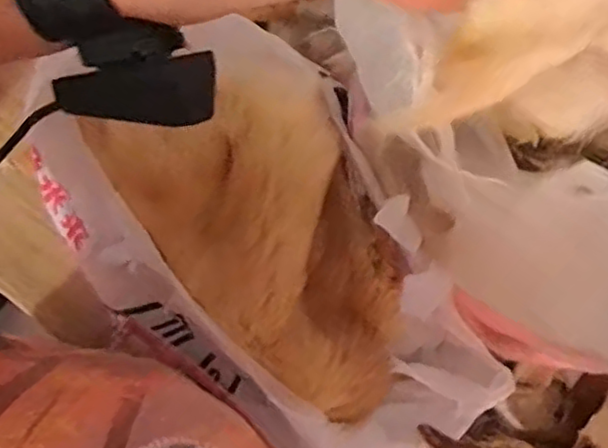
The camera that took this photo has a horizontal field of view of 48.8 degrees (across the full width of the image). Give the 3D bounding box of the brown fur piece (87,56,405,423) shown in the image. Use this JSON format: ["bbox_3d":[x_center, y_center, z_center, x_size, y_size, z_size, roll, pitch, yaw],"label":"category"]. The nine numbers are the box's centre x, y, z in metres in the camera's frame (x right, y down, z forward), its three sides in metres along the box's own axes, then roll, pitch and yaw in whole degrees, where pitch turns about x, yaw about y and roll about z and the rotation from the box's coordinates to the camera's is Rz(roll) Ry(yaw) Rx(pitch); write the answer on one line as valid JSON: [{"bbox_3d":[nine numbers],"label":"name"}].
[{"bbox_3d":[-0.005,0.010,0.397,0.133,0.083,0.229,-38,112,-21],"label":"brown fur piece"}]

